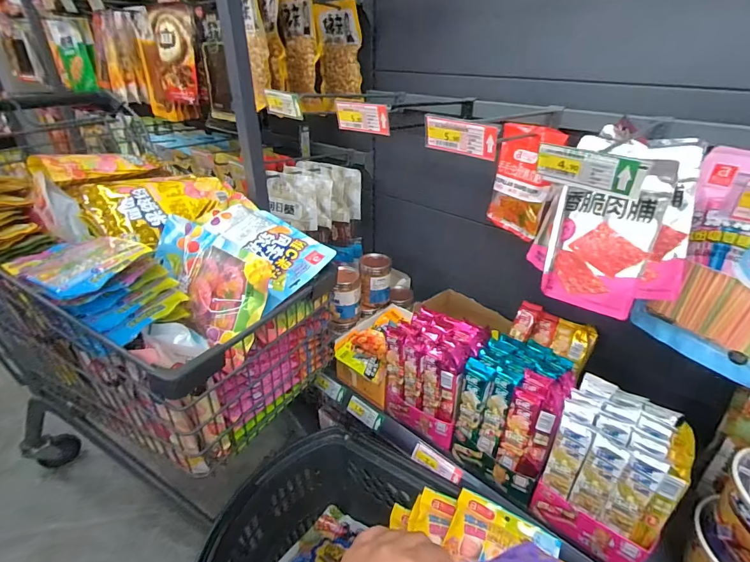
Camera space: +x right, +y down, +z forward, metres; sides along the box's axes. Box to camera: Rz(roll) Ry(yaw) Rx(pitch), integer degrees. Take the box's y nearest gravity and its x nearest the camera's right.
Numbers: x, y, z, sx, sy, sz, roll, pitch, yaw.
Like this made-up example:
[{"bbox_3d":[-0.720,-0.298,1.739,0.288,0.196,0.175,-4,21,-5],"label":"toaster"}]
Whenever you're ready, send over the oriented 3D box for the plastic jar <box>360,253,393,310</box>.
[{"bbox_3d":[0.002,0.002,0.971,0.074,0.110,0.084,-1,31,-2],"label":"plastic jar"}]

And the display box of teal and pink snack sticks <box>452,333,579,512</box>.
[{"bbox_3d":[0.243,0.231,0.690,0.151,0.197,0.164,22,37,31],"label":"display box of teal and pink snack sticks"}]

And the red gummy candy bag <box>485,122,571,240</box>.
[{"bbox_3d":[0.257,-0.175,0.690,0.027,0.184,0.127,-8,27,-27],"label":"red gummy candy bag"}]

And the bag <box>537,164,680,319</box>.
[{"bbox_3d":[0.284,-0.058,0.500,0.022,0.183,0.128,4,15,-38],"label":"bag"}]

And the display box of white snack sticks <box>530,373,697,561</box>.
[{"bbox_3d":[0.356,0.286,0.594,0.154,0.194,0.142,24,38,33],"label":"display box of white snack sticks"}]

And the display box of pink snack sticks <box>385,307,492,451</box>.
[{"bbox_3d":[0.115,0.181,0.761,0.153,0.200,0.130,23,38,32],"label":"display box of pink snack sticks"}]

